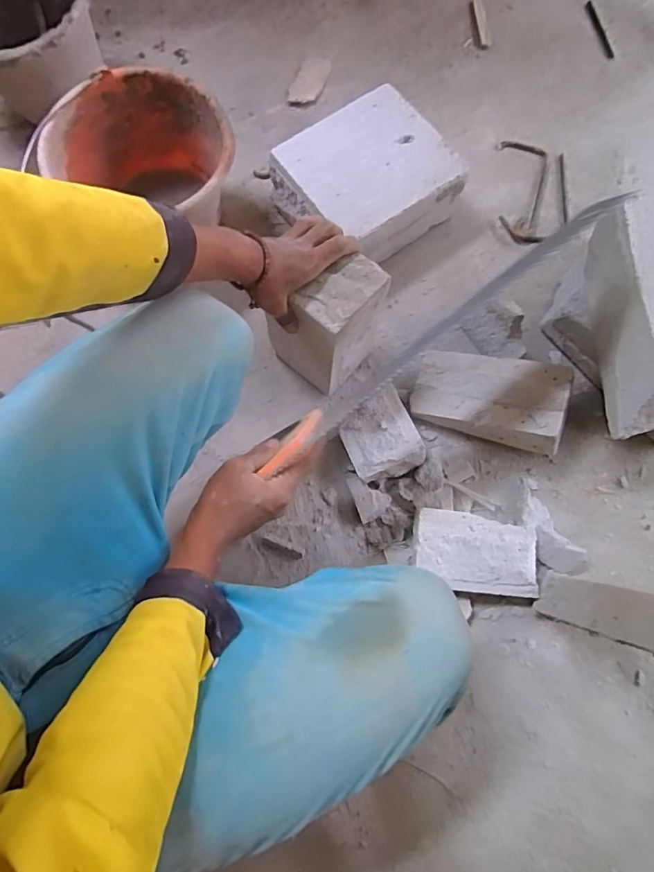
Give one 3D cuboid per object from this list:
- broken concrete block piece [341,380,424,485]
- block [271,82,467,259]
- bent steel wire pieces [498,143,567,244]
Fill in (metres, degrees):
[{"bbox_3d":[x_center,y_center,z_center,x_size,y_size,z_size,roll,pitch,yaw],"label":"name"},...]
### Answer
[{"bbox_3d":[0.071,-0.006,0.691,0.099,0.047,0.132,-17,78,-6],"label":"broken concrete block piece"},{"bbox_3d":[0.059,-0.385,0.753,0.222,0.102,0.200,-36,80,-9],"label":"block"},{"bbox_3d":[0.346,-0.401,0.813,0.116,0.013,0.184,8,77,0],"label":"bent steel wire pieces"}]

